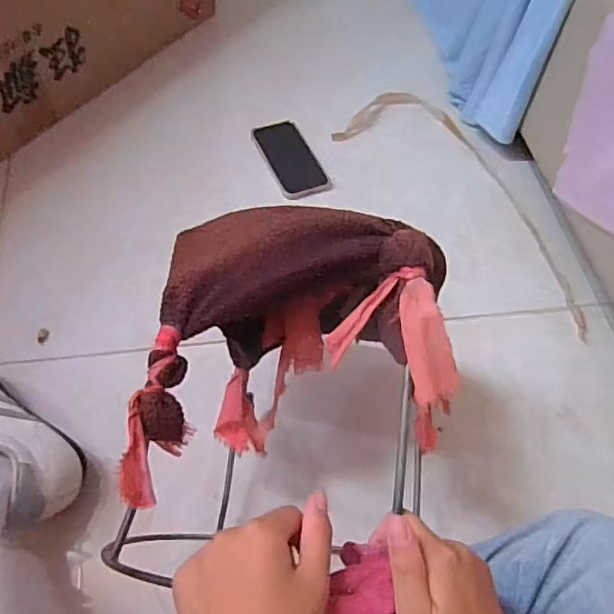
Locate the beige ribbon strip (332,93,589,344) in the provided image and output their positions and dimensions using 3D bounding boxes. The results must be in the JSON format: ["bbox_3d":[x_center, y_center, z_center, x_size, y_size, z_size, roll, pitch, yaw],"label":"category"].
[{"bbox_3d":[0.268,-0.173,0.897,0.186,0.018,0.496,-39,70,-20],"label":"beige ribbon strip"}]

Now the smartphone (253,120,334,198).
[{"bbox_3d":[-0.026,-0.230,0.900,0.080,0.015,0.161,-21,57,-18],"label":"smartphone"}]

